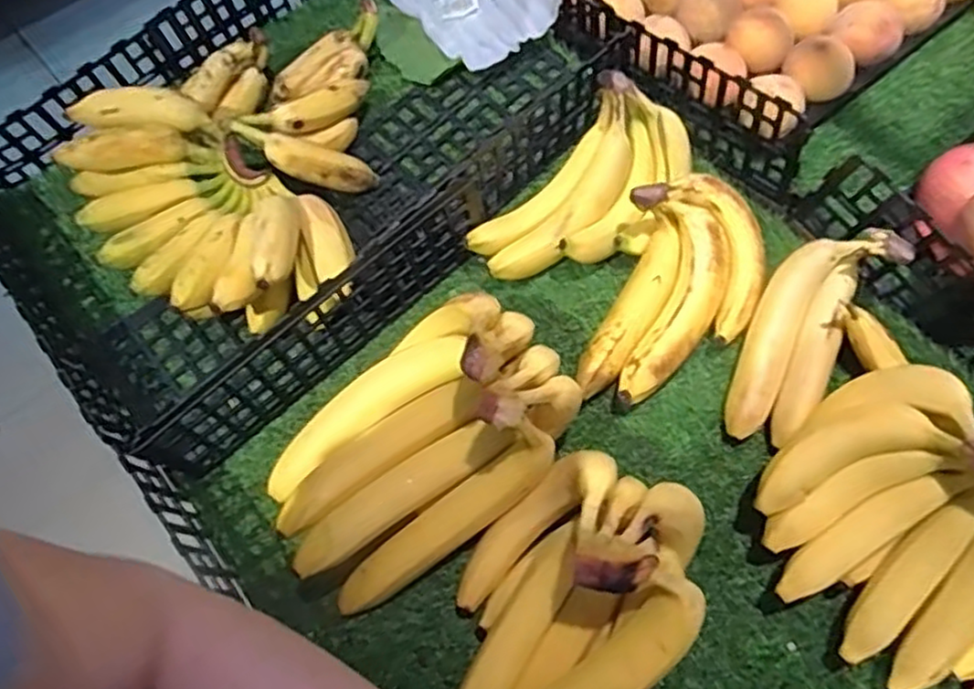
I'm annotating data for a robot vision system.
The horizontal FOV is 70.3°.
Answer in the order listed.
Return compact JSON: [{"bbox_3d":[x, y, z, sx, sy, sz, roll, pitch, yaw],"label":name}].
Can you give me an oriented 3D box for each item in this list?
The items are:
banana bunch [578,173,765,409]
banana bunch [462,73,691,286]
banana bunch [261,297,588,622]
[{"bbox_3d":[0.179,-0.048,0.633,0.133,0.074,0.212,17,66,9],"label":"banana bunch"},{"bbox_3d":[0.099,-0.142,0.669,0.232,0.070,0.121,-43,70,2],"label":"banana bunch"},{"bbox_3d":[-0.060,0.075,0.564,0.254,0.132,0.174,-33,68,-13],"label":"banana bunch"}]

